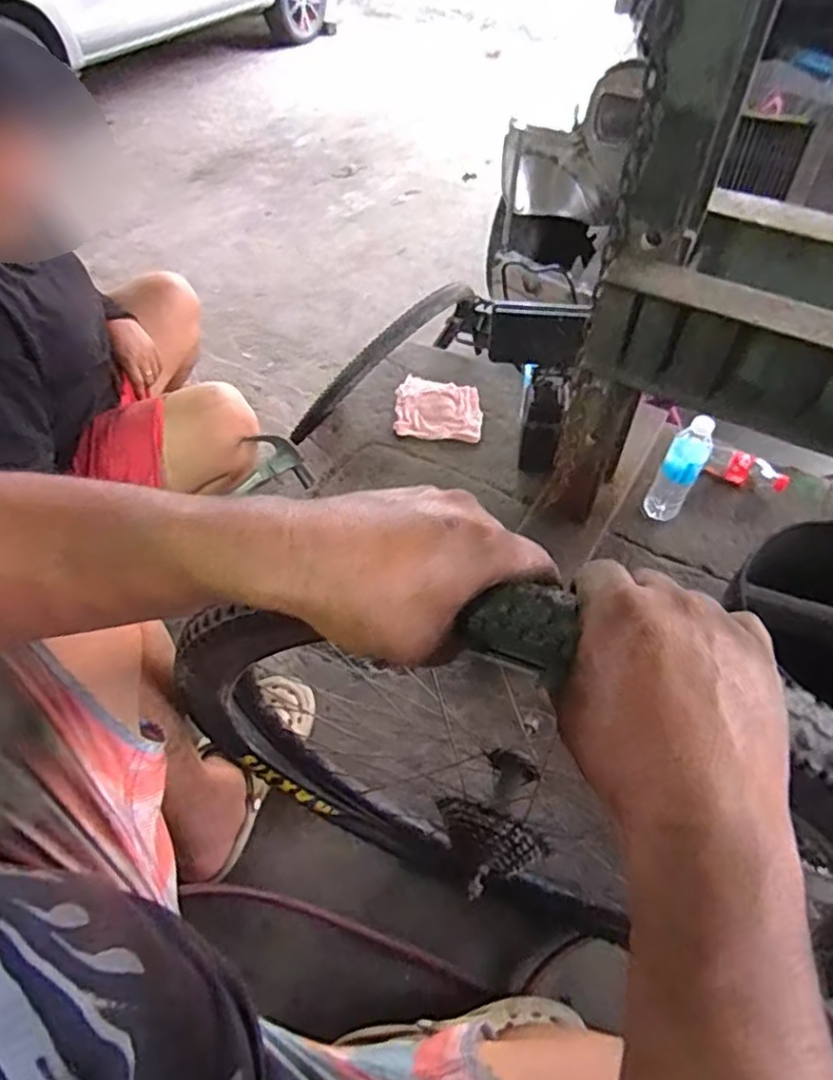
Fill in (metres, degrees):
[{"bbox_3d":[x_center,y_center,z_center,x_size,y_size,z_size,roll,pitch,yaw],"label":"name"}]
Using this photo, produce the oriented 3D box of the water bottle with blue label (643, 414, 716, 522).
[{"bbox_3d":[0.445,-0.114,1.137,0.067,0.203,0.054,25,57,17],"label":"water bottle with blue label"}]

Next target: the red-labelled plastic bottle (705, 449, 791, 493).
[{"bbox_3d":[0.618,-0.128,1.242,0.148,0.054,0.047,20,56,15],"label":"red-labelled plastic bottle"}]

